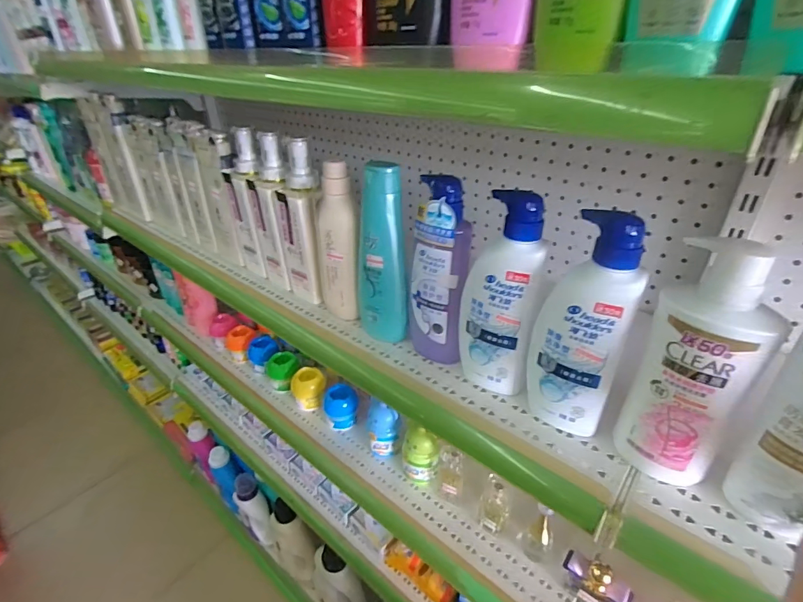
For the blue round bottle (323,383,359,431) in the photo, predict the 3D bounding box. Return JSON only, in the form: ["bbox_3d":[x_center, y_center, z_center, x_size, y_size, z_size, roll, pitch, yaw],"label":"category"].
[{"bbox_3d":[-0.115,0.201,0.786,0.065,0.064,0.054,17,36,27],"label":"blue round bottle"}]

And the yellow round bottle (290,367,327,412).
[{"bbox_3d":[-0.182,0.173,0.825,0.066,0.063,0.062,-1,32,1],"label":"yellow round bottle"}]

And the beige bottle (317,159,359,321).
[{"bbox_3d":[-0.085,-0.069,0.549,0.054,0.205,0.054,-7,32,-9],"label":"beige bottle"}]

